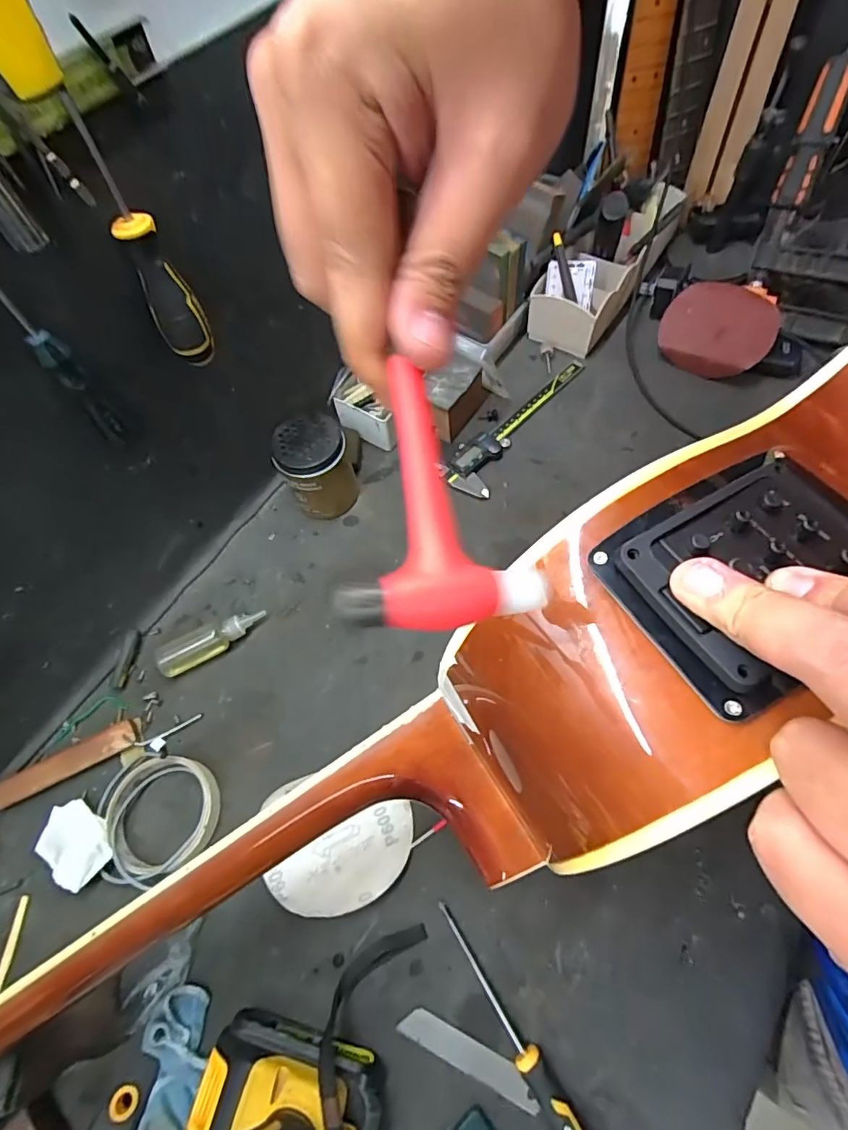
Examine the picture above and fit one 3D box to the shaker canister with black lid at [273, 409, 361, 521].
[{"bbox_3d":[-0.107,-0.097,0.522,0.068,0.091,0.063,-12,63,-3],"label":"shaker canister with black lid"}]

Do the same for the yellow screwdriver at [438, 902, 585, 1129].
[{"bbox_3d":[0.062,0.311,0.336,0.019,0.025,0.172,-30,65,-11],"label":"yellow screwdriver"}]

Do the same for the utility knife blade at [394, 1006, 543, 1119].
[{"bbox_3d":[0.031,0.331,0.345,0.096,0.006,0.019,21,62,13],"label":"utility knife blade"}]

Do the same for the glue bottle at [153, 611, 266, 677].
[{"bbox_3d":[-0.198,0.070,0.480,0.099,0.021,0.030,-25,65,-9],"label":"glue bottle"}]

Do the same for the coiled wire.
[{"bbox_3d":[-0.216,0.199,0.411,0.095,0.024,0.096,-1,63,3],"label":"coiled wire"}]

